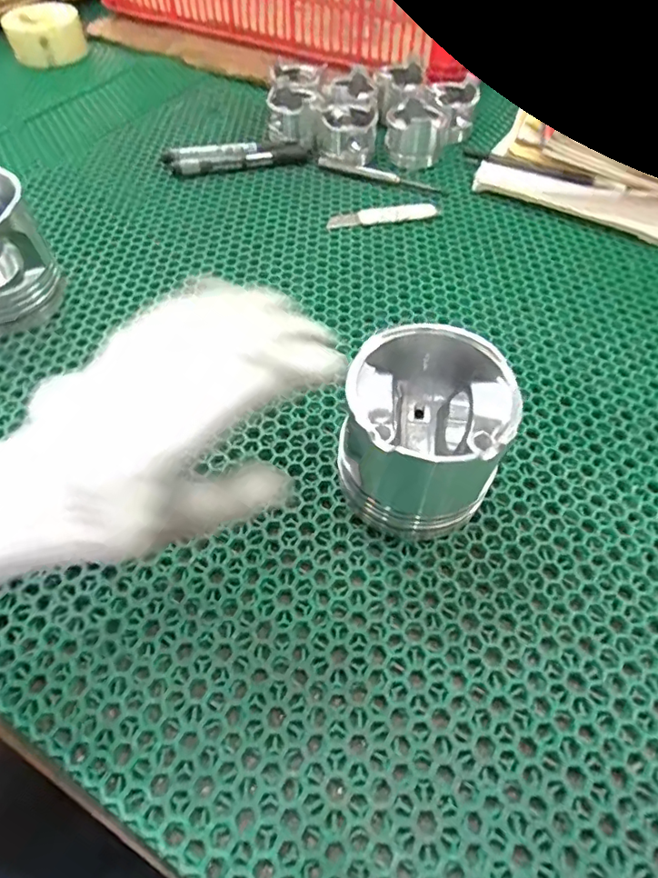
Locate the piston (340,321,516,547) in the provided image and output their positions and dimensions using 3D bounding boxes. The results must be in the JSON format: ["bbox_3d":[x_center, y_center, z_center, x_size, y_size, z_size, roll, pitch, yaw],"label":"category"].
[{"bbox_3d":[0.053,-0.001,0.311,0.093,0.088,0.090,-5,55,-4],"label":"piston"}]

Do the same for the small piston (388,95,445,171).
[{"bbox_3d":[0.094,-0.331,0.570,0.052,0.048,0.054,1,54,-2],"label":"small piston"}]

